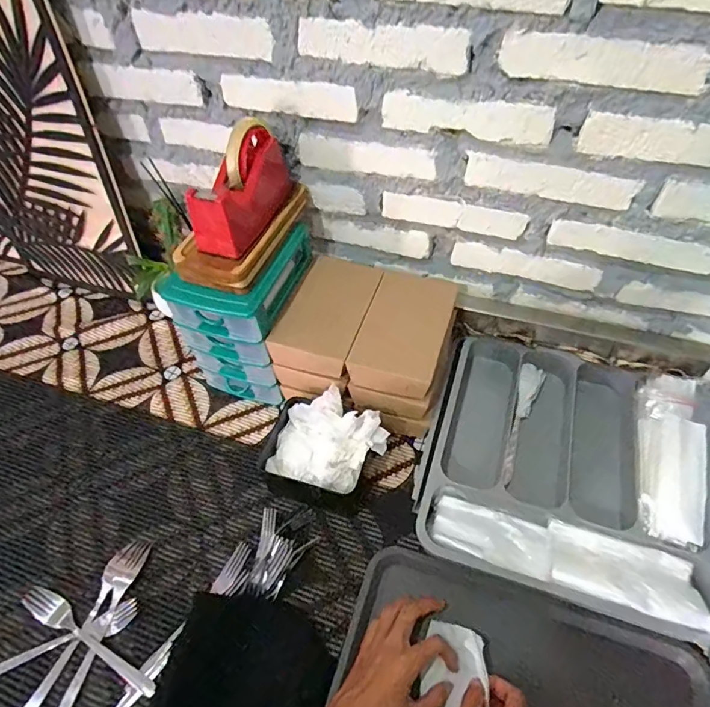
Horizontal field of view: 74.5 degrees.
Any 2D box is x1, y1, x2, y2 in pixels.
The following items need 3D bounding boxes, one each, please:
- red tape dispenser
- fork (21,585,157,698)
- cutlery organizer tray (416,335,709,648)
[{"bbox_3d":[-0.138,-0.214,0.575,0.059,0.101,0.172,14,54,13],"label":"red tape dispenser"},{"bbox_3d":[-0.298,0.315,0.521,0.200,0.013,0.028,20,55,17],"label":"fork"},{"bbox_3d":[0.276,0.139,0.610,0.328,0.071,0.349,16,54,15],"label":"cutlery organizer tray"}]

